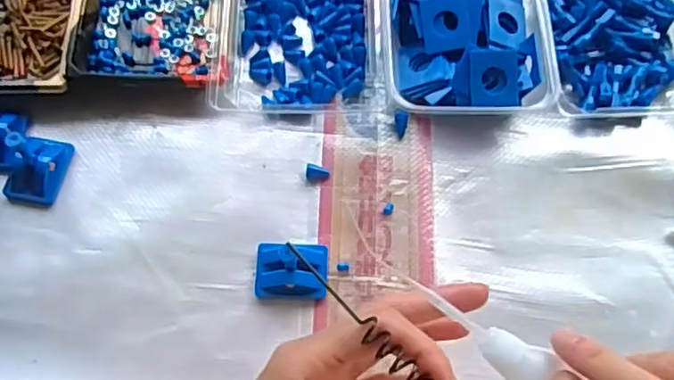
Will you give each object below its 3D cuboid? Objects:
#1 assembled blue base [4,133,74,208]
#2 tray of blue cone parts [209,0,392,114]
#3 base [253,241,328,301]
[{"bbox_3d":[-0.194,-0.016,0.415,0.031,0.028,0.045,12,67,4],"label":"assembled blue base"},{"bbox_3d":[-0.025,-0.140,0.472,0.120,0.033,0.173,1,66,-1],"label":"tray of blue cone parts"},{"bbox_3d":[-0.028,0.047,0.395,0.043,0.016,0.033,2,66,0],"label":"base"}]

